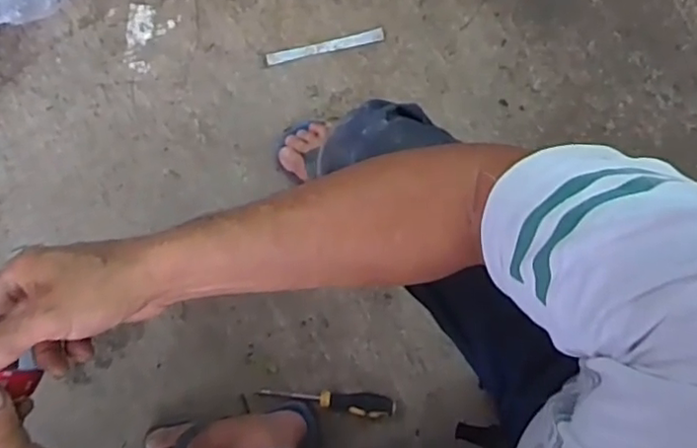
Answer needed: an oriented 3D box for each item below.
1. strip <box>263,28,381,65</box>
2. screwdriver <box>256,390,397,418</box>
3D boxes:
[{"bbox_3d":[-0.034,-0.267,0.952,0.179,0.006,0.020,-14,92,-2],"label":"strip"},{"bbox_3d":[-0.030,0.266,0.930,0.199,0.025,0.034,4,91,-2],"label":"screwdriver"}]

